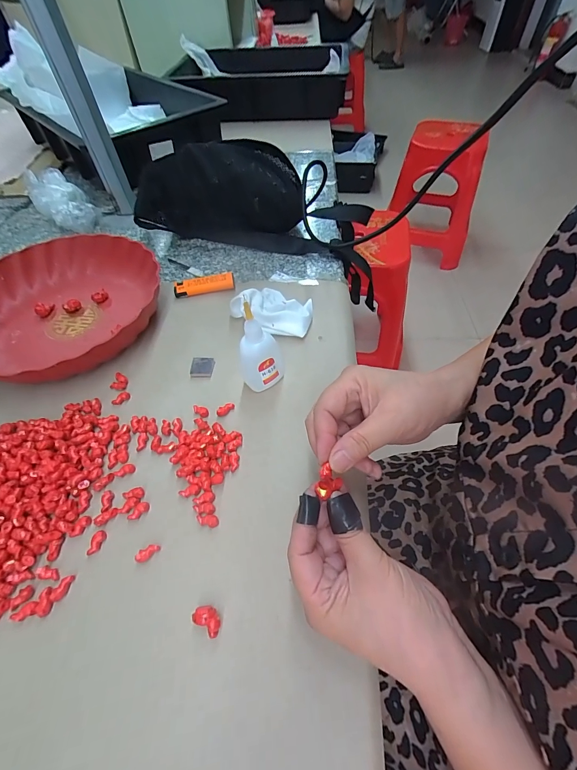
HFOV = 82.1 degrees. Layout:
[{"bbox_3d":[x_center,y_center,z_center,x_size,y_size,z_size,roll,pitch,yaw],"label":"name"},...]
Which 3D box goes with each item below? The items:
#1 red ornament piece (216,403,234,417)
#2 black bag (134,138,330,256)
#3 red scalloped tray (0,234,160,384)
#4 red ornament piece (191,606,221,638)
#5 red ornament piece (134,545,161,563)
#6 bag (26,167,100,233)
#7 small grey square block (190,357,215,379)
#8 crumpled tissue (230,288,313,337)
[{"bbox_3d":[-0.064,0.025,0.336,0.019,0.008,0.010,-40,61,-22],"label":"red ornament piece"},{"bbox_3d":[-0.085,-0.287,0.501,0.268,0.115,0.117,8,55,10],"label":"black bag"},{"bbox_3d":[-0.286,-0.096,0.417,0.228,0.048,0.243,-11,54,-4],"label":"red scalloped tray"},{"bbox_3d":[-0.056,0.164,0.232,0.021,0.013,0.013,25,60,20],"label":"red ornament piece"},{"bbox_3d":[-0.111,0.132,0.261,0.018,0.007,0.010,-28,57,-16],"label":"red ornament piece"},{"bbox_3d":[-0.387,-0.314,0.570,0.079,0.069,0.115,-34,59,-19],"label":"bag"},{"bbox_3d":[-0.096,-0.020,0.370,0.025,0.006,0.025,1,54,5],"label":"small grey square block"},{"bbox_3d":[-0.015,-0.093,0.400,0.093,0.035,0.068,22,59,19],"label":"crumpled tissue"}]

